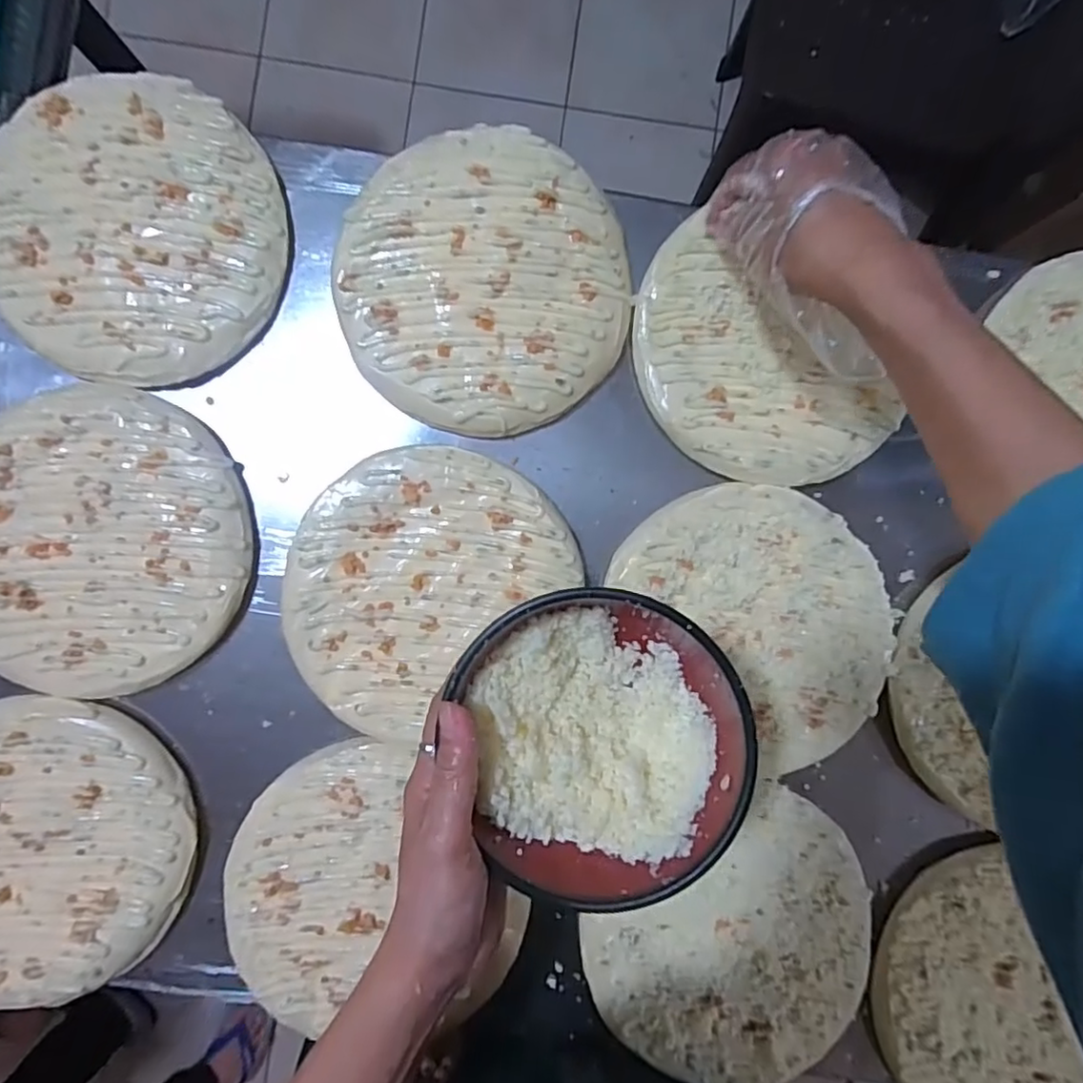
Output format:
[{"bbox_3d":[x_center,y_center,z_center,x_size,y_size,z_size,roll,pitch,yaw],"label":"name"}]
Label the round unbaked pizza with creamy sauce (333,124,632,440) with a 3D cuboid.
[{"bbox_3d":[-0.039,-0.173,0.421,0.187,0.020,0.194,0,90,-2],"label":"round unbaked pizza with creamy sauce"}]

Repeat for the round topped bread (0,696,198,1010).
[{"bbox_3d":[-0.338,0.205,0.421,0.195,0.032,0.192,22,90,-3],"label":"round topped bread"}]

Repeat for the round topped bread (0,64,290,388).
[{"bbox_3d":[-0.271,-0.208,0.413,0.191,0.014,0.191,0,93,-6],"label":"round topped bread"}]

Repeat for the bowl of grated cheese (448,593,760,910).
[{"bbox_3d":[0.030,0.092,0.307,0.126,0.064,0.140,-13,91,-2],"label":"bowl of grated cheese"}]

